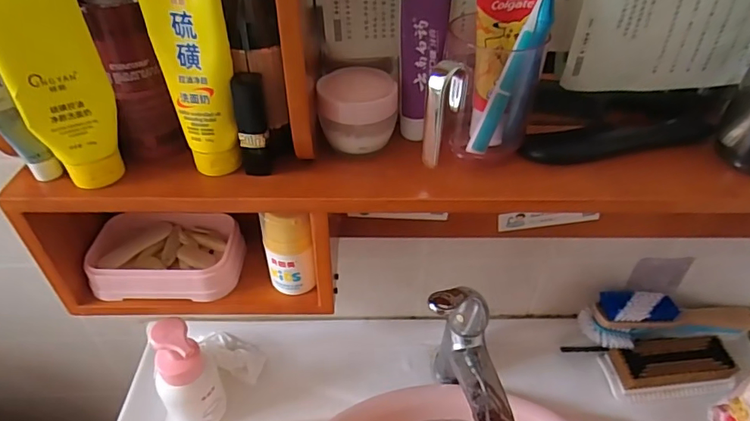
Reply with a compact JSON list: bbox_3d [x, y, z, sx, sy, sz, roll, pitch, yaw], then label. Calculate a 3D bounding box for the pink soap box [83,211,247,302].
[{"bbox_3d":[-0.199,0.041,0.471,0.136,0.033,0.093,-1,41,-2],"label":"pink soap box"}]

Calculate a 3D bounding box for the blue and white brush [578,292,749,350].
[{"bbox_3d":[0.392,0.146,0.626,0.245,0.080,0.048,4,37,-13],"label":"blue and white brush"}]

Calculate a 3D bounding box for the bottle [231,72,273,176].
[{"bbox_3d":[-0.091,-0.063,0.363,0.024,0.078,0.016,-11,42,-12],"label":"bottle"}]

